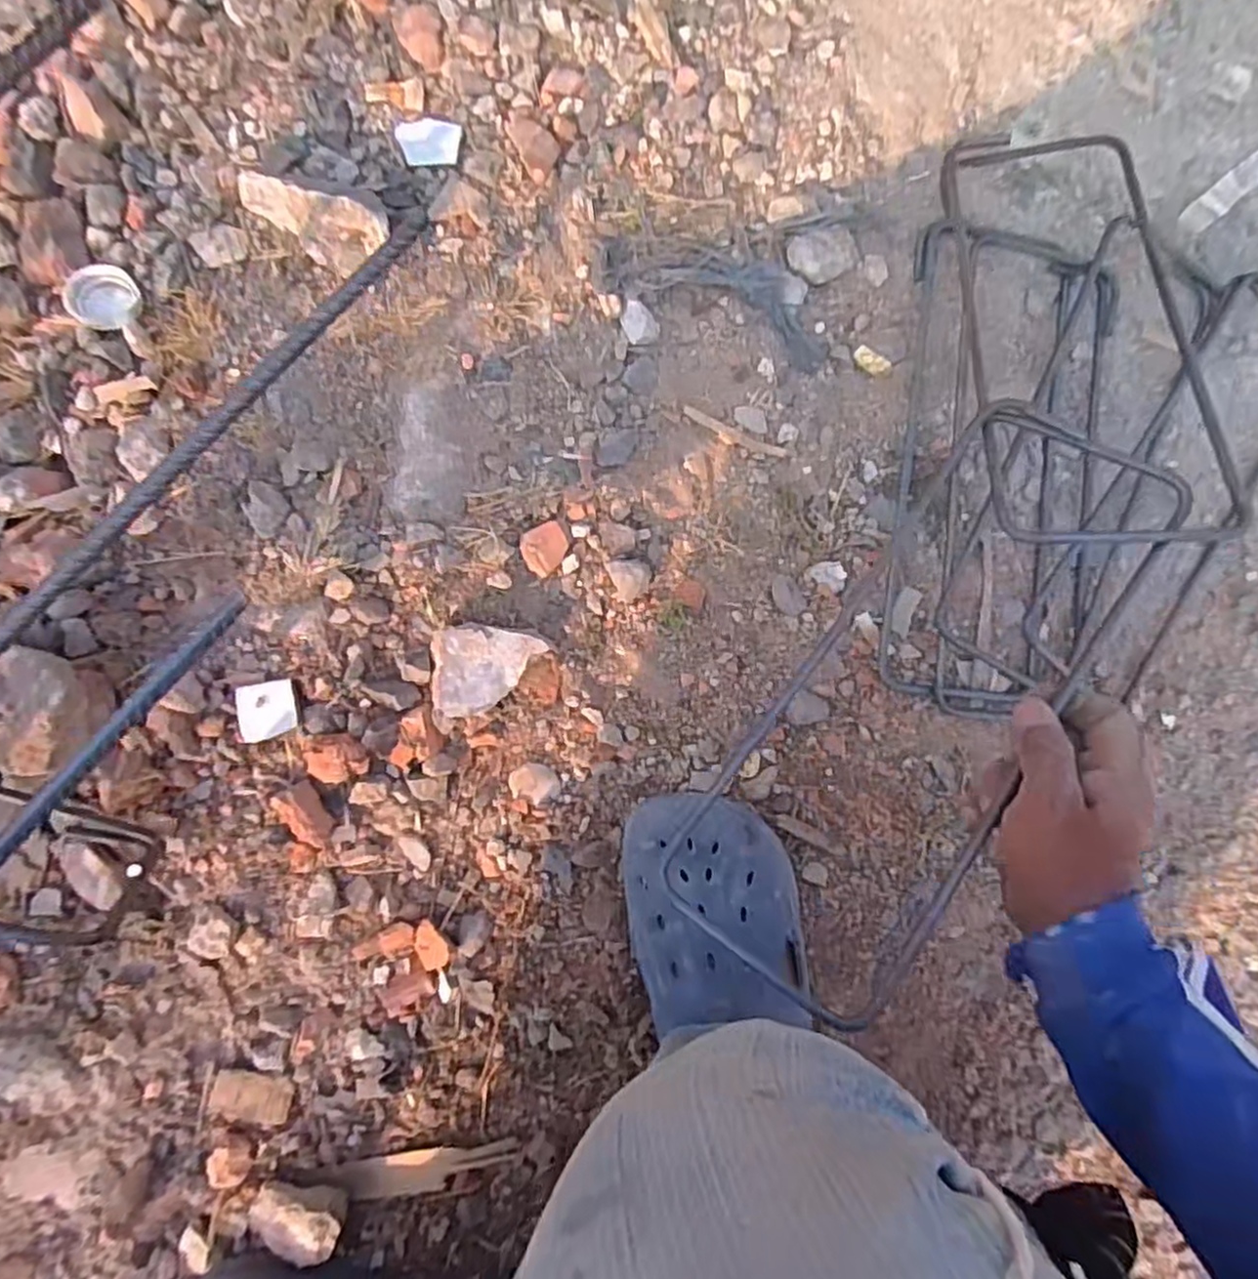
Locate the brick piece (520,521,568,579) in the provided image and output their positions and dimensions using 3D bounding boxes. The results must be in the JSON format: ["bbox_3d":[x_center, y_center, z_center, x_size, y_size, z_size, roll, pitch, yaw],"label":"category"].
[{"bbox_3d":[-0.058,-0.064,0.500,0.033,0.010,0.031,0,92,-9],"label":"brick piece"}]

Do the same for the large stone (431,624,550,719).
[{"bbox_3d":[-0.095,0.020,0.485,0.071,0.029,0.057,-3,92,-9],"label":"large stone"}]

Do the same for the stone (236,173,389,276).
[{"bbox_3d":[-0.201,-0.259,0.458,0.088,0.045,0.035,13,90,-9],"label":"stone"}]

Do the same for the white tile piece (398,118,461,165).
[{"bbox_3d":[-0.134,-0.338,0.487,0.041,0.004,0.028,-7,93,-8],"label":"white tile piece"}]

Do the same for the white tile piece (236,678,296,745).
[{"bbox_3d":[-0.233,0.046,0.464,0.037,0.008,0.037,-10,93,-8],"label":"white tile piece"}]

